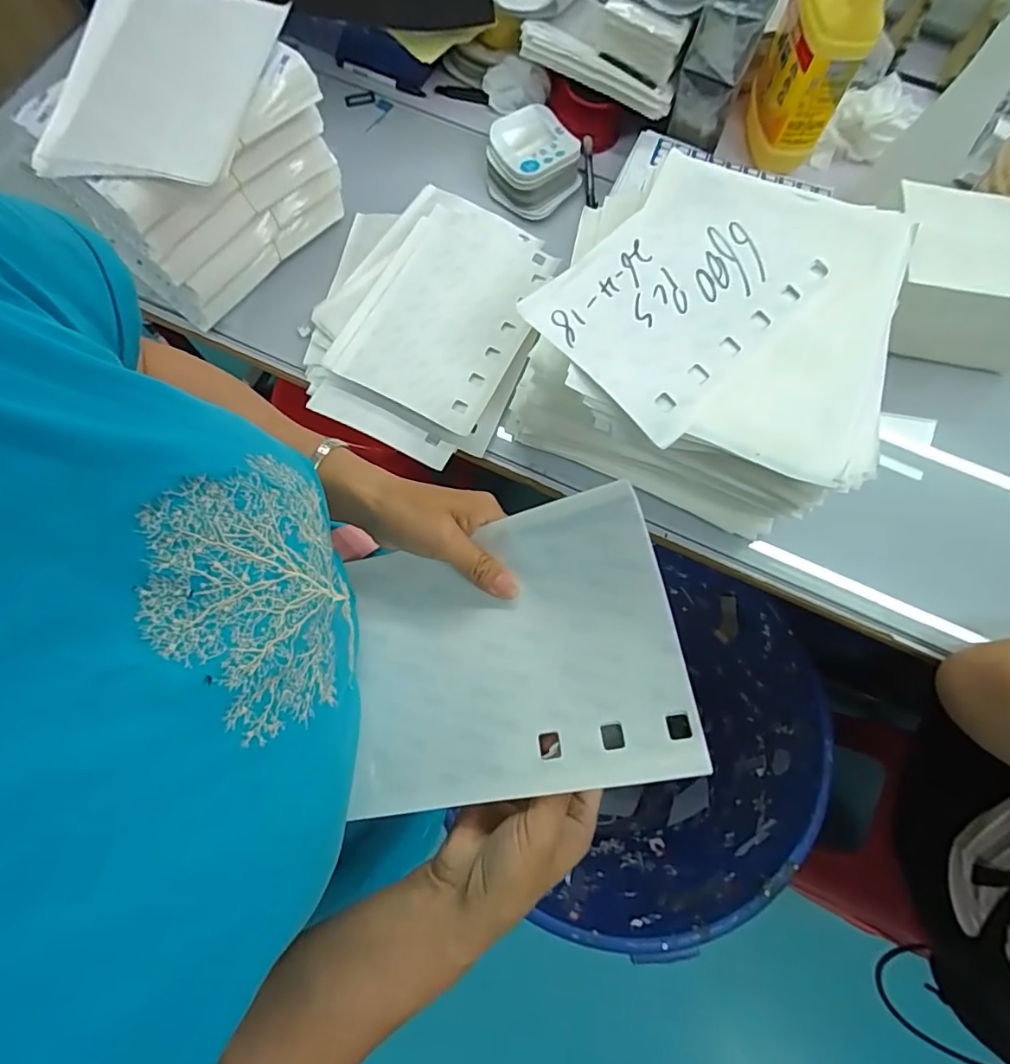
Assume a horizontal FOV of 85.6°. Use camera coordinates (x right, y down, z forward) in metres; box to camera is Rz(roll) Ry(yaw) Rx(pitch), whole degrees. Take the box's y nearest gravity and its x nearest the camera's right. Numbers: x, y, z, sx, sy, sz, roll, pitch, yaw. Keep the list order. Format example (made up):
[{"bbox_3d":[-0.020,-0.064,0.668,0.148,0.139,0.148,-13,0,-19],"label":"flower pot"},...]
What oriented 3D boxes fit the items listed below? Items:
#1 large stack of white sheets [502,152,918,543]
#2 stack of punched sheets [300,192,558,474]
[{"bbox_3d":[0.176,-0.174,0.527,0.299,0.175,0.272,16,75,5],"label":"large stack of white sheets"},{"bbox_3d":[-0.099,-0.253,0.631,0.268,0.039,0.317,22,75,6],"label":"stack of punched sheets"}]

